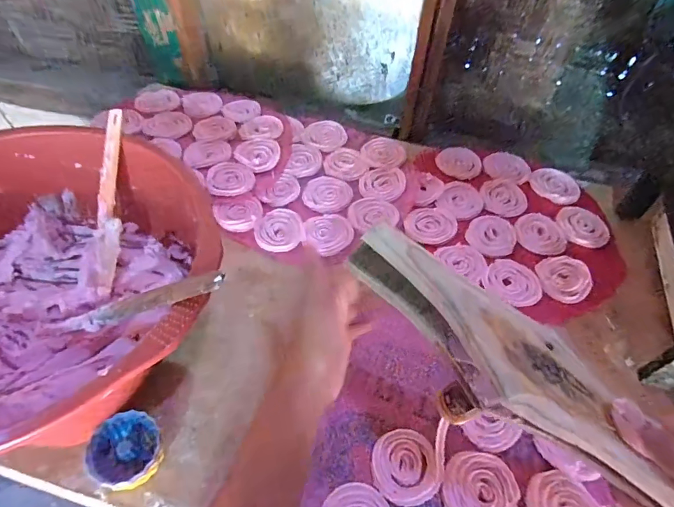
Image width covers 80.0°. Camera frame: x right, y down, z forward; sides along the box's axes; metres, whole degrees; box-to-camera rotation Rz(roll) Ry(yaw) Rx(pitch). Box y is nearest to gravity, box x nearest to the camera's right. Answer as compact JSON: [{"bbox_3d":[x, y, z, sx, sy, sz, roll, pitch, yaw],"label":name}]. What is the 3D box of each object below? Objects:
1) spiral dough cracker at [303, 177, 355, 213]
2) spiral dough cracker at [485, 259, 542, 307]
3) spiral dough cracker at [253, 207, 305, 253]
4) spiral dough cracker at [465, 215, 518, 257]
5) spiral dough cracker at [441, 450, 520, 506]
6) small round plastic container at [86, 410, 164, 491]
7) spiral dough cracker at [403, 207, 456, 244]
[{"bbox_3d":[-0.014,-0.095,0.643,0.075,0.007,0.076,1,52,-2],"label":"spiral dough cracker"},{"bbox_3d":[0.243,0.039,0.552,0.073,0.008,0.065,29,56,19],"label":"spiral dough cracker"},{"bbox_3d":[-0.084,-0.036,0.587,0.069,0.006,0.075,-10,53,-10],"label":"spiral dough cracker"},{"bbox_3d":[0.233,-0.028,0.603,0.070,0.005,0.080,28,56,18],"label":"spiral dough cracker"},{"bbox_3d":[0.140,0.232,0.393,0.072,0.005,0.068,-7,52,-8],"label":"spiral dough cracker"},{"bbox_3d":[-0.195,0.189,0.381,0.062,0.045,0.061,1,52,-2],"label":"small round plastic container"},{"bbox_3d":[0.143,-0.044,0.611,0.078,0.004,0.072,-1,52,-3],"label":"spiral dough cracker"}]

